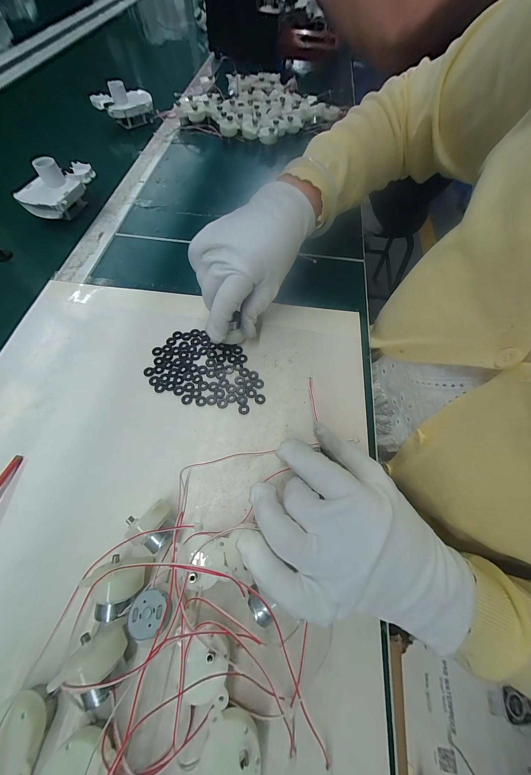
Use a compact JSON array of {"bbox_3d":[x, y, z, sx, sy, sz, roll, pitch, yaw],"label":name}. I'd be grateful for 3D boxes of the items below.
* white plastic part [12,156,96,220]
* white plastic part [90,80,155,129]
[{"bbox_3d":[-0.289,-0.280,0.364,0.069,0.054,0.106,42,69,16],"label":"white plastic part"},{"bbox_3d":[-0.269,-0.538,0.493,0.105,0.056,0.051,-22,65,-13],"label":"white plastic part"}]

